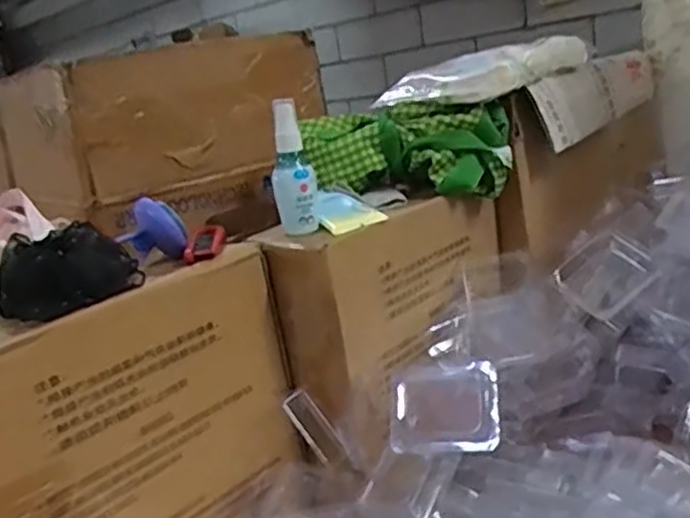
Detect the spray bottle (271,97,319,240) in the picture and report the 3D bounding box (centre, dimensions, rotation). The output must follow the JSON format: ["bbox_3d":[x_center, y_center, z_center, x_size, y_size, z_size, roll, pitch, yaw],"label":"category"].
[{"bbox_3d":[-0.048,-0.080,0.659,0.039,0.119,0.031,-9,13,-1],"label":"spray bottle"}]

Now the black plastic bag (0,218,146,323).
[{"bbox_3d":[-0.212,0.007,0.565,0.080,0.057,0.085,2,17,37],"label":"black plastic bag"}]

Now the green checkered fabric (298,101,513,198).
[{"bbox_3d":[0.060,-0.110,0.769,0.218,0.087,0.071,-6,14,13],"label":"green checkered fabric"}]

